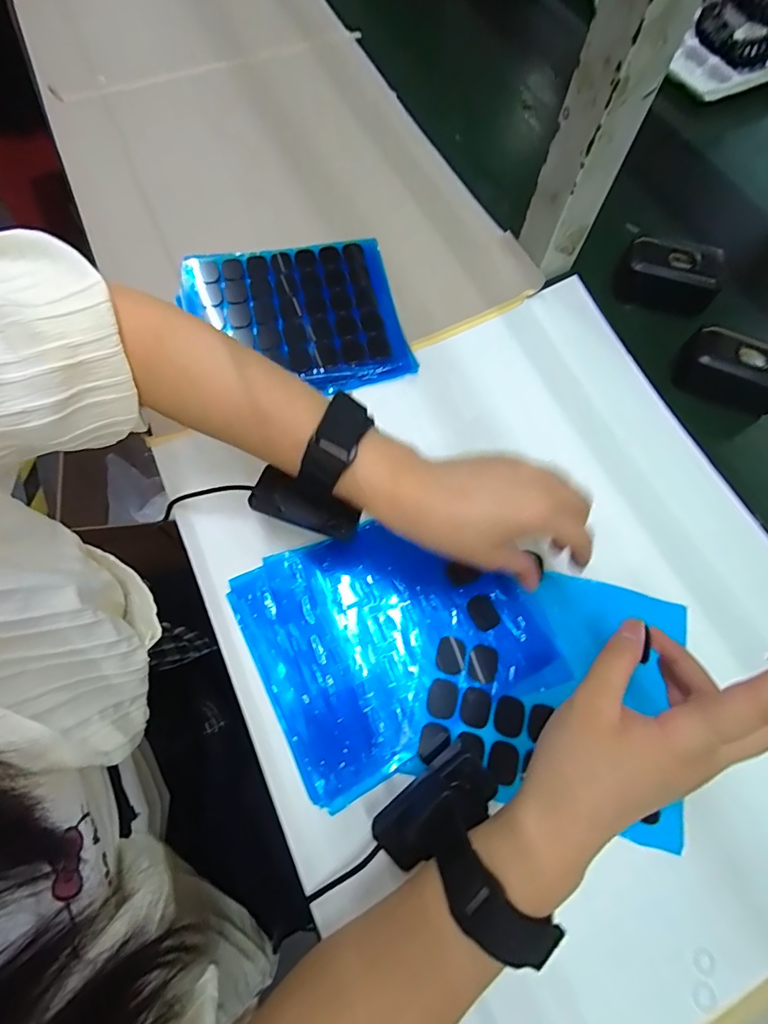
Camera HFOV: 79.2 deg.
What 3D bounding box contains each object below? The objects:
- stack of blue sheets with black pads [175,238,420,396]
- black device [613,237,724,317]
[{"bbox_3d":[-0.078,-0.171,0.405,0.177,0.013,0.163,-13,70,-8],"label":"stack of blue sheets with black pads"},{"bbox_3d":[0.261,-0.216,0.429,0.083,0.045,0.043,13,72,5],"label":"black device"}]

